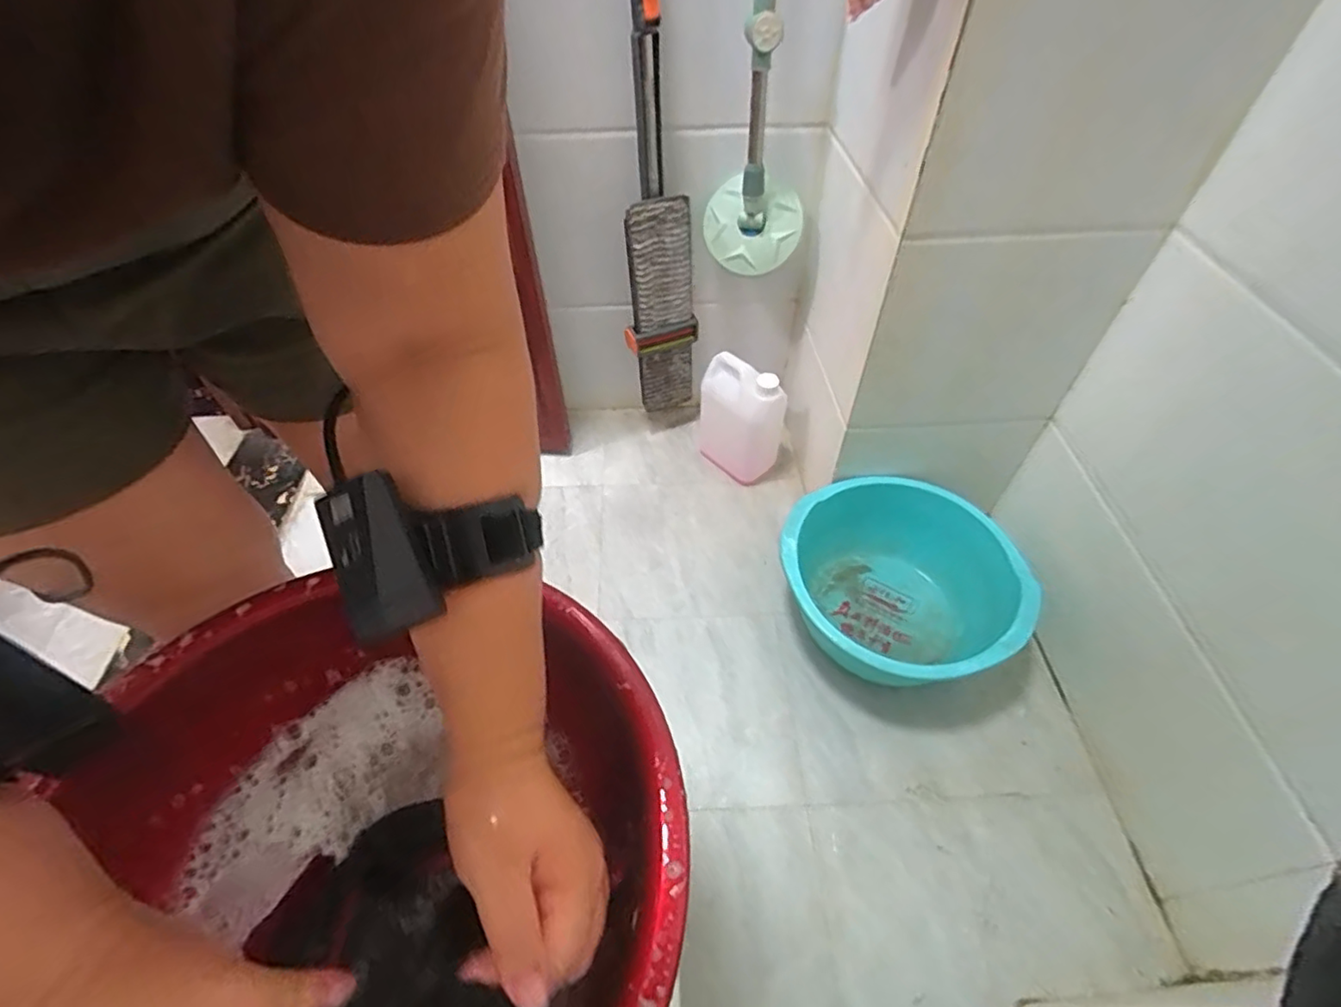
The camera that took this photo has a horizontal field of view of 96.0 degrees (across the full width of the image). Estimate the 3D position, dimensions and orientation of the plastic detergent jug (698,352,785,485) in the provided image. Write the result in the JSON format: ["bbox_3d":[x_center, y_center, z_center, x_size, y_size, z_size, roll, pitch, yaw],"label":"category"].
[{"bbox_3d":[0.139,-0.149,1.158,0.089,0.247,0.181,-32,56,-22],"label":"plastic detergent jug"}]

